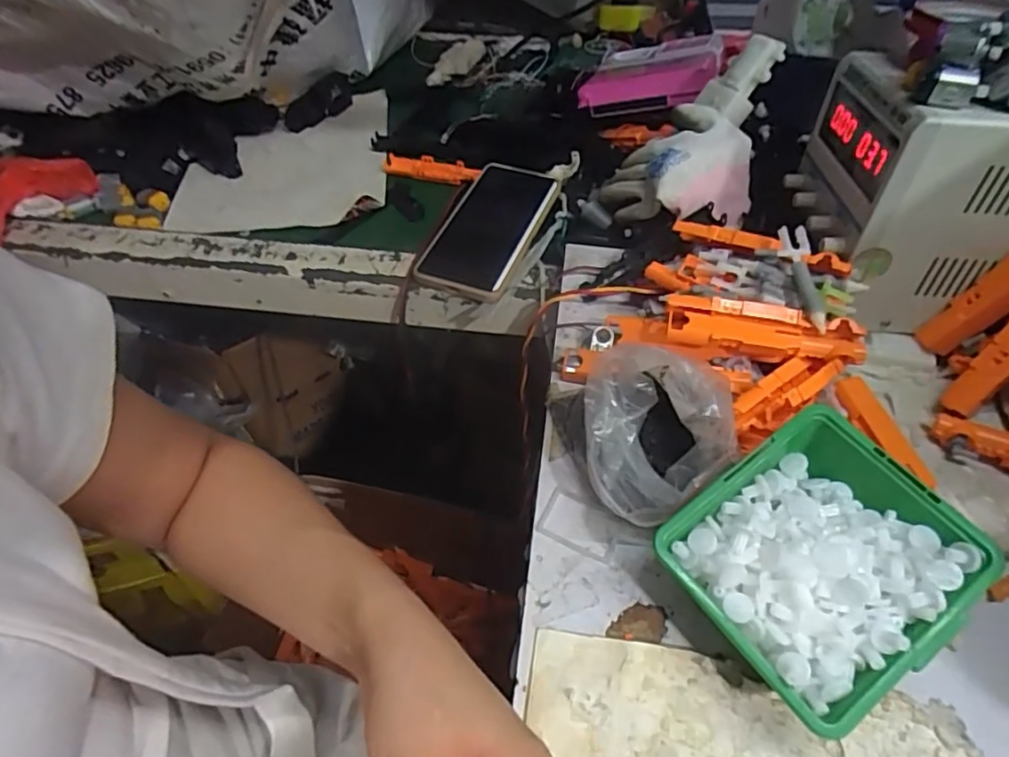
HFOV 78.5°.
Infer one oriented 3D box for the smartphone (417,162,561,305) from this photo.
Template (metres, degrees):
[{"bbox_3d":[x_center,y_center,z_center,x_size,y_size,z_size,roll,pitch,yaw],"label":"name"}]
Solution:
[{"bbox_3d":[-0.014,-0.139,0.557,0.090,0.013,0.173,15,50,13],"label":"smartphone"}]

